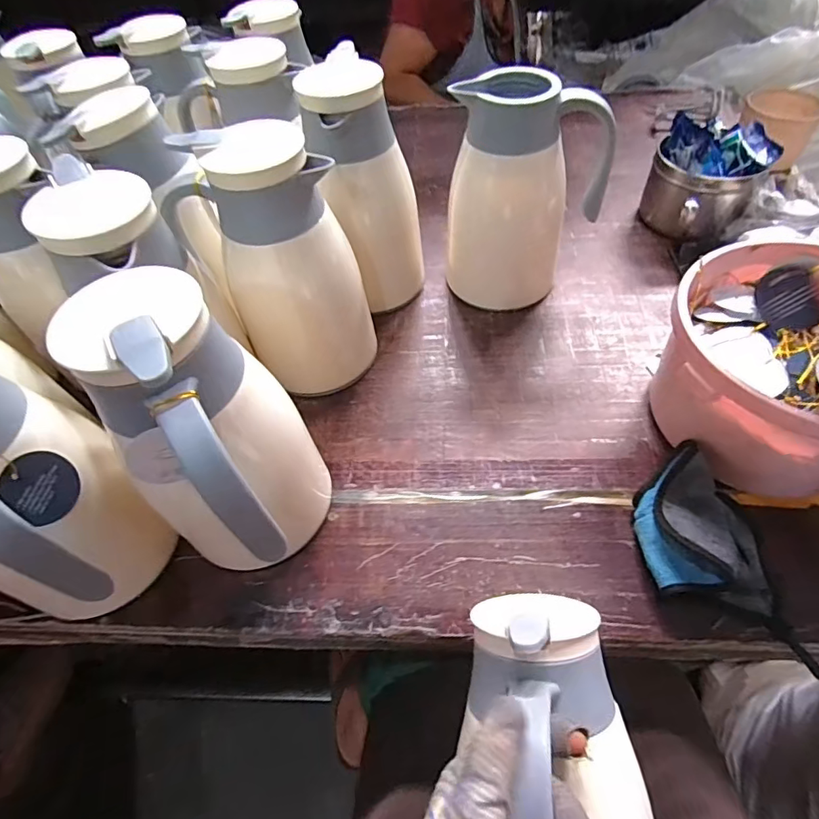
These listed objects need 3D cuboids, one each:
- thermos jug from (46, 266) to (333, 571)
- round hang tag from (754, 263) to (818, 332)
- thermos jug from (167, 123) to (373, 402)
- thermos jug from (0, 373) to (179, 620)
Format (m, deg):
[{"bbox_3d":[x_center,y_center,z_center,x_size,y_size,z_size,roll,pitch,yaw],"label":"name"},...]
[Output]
[{"bbox_3d":[-0.127,0.039,0.372,0.114,0.255,0.138,-26,56,-13],"label":"thermos jug"},{"bbox_3d":[0.271,-0.078,0.365,0.004,0.050,0.034,-41,17,-31],"label":"round hang tag"},{"bbox_3d":[-0.119,-0.120,0.491,0.127,0.250,0.114,11,56,13],"label":"thermos jug"},{"bbox_3d":[-0.262,0.058,0.350,0.113,0.246,0.118,11,56,13],"label":"thermos jug"}]

